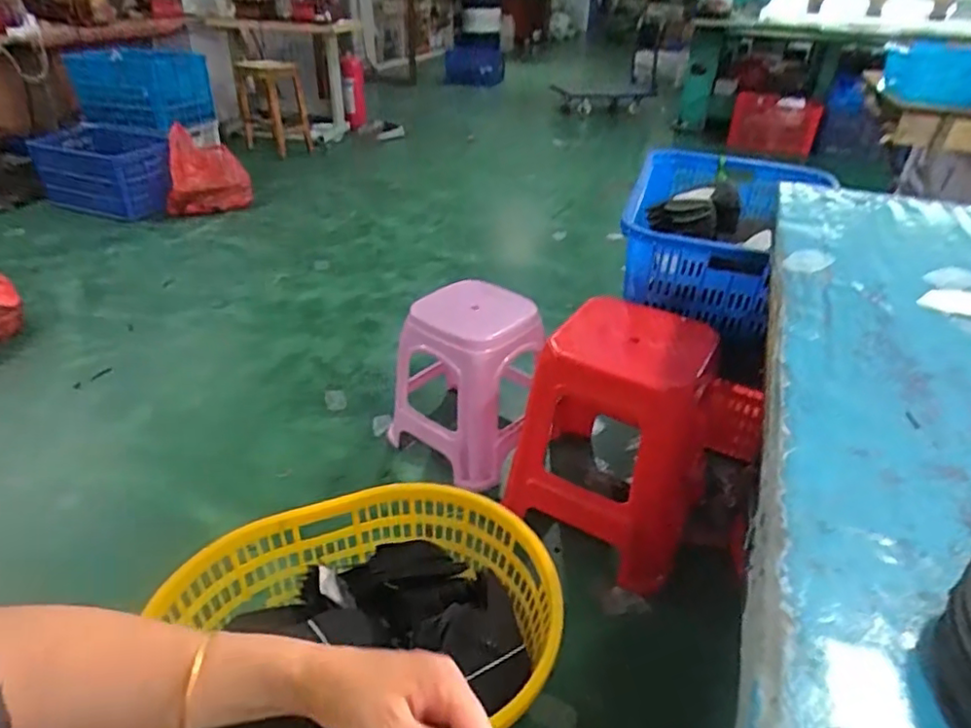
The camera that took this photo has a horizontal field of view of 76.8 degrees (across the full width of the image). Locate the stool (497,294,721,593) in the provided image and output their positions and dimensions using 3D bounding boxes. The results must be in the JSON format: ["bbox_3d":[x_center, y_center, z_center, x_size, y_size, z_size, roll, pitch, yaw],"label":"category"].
[{"bbox_3d":[0.289,0.143,1.307,0.355,0.436,0.331,21,38,27],"label":"stool"}]

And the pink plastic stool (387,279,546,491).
[{"bbox_3d":[-0.045,0.034,1.543,0.351,0.395,0.281,26,40,32],"label":"pink plastic stool"}]

